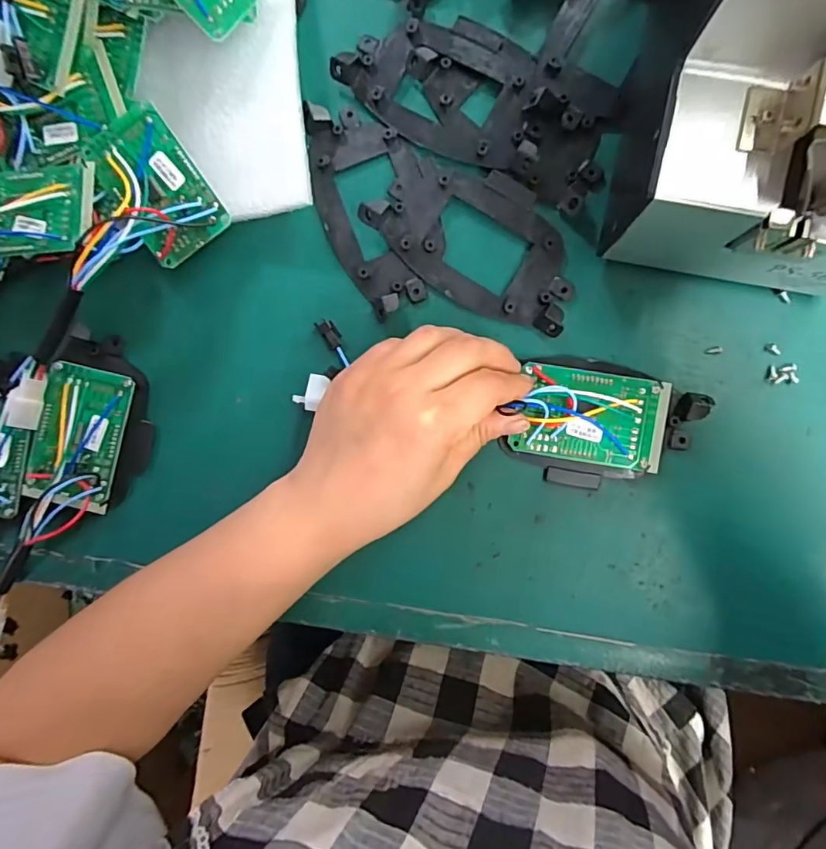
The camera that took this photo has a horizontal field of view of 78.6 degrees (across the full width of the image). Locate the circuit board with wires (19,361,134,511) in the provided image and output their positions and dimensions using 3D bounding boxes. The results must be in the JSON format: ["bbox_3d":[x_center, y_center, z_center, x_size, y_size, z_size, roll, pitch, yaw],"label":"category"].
[{"bbox_3d":[-0.197,0.007,0.297,0.051,0.021,0.080,16,92,4],"label":"circuit board with wires"}]

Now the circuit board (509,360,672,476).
[{"bbox_3d":[0.098,-0.004,0.271,0.077,0.015,0.049,9,91,4],"label":"circuit board"}]

